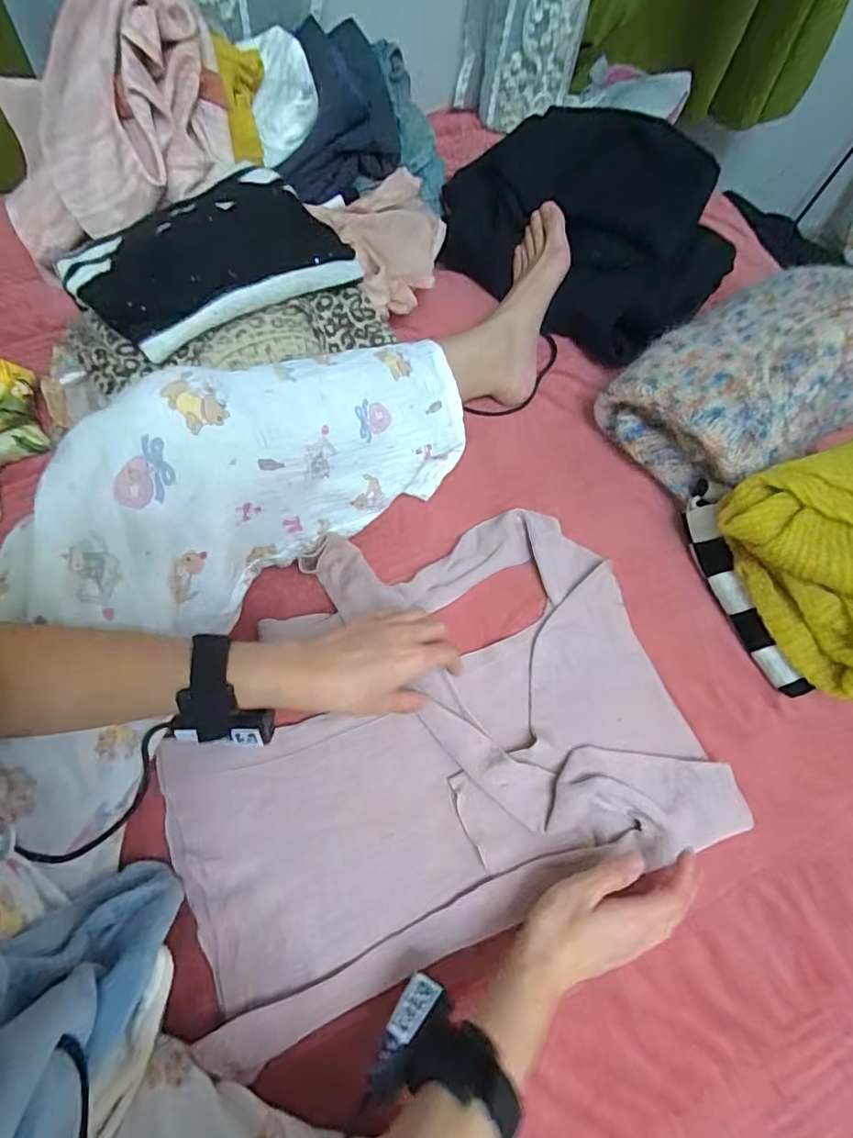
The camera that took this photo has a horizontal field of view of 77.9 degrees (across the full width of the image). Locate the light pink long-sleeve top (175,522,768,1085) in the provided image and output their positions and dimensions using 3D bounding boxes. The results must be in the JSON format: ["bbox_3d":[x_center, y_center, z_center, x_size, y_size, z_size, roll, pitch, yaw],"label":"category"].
[{"bbox_3d":[-0.005,0.139,0.477,0.443,0.032,0.350,-20,71,-10],"label":"light pink long-sleeve top"}]

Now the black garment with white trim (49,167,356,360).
[{"bbox_3d":[-0.205,-0.296,0.491,0.236,0.047,0.166,-38,74,-17],"label":"black garment with white trim"}]

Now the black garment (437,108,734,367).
[{"bbox_3d":[0.206,-0.426,0.653,0.328,0.105,0.255,35,71,10],"label":"black garment"}]

